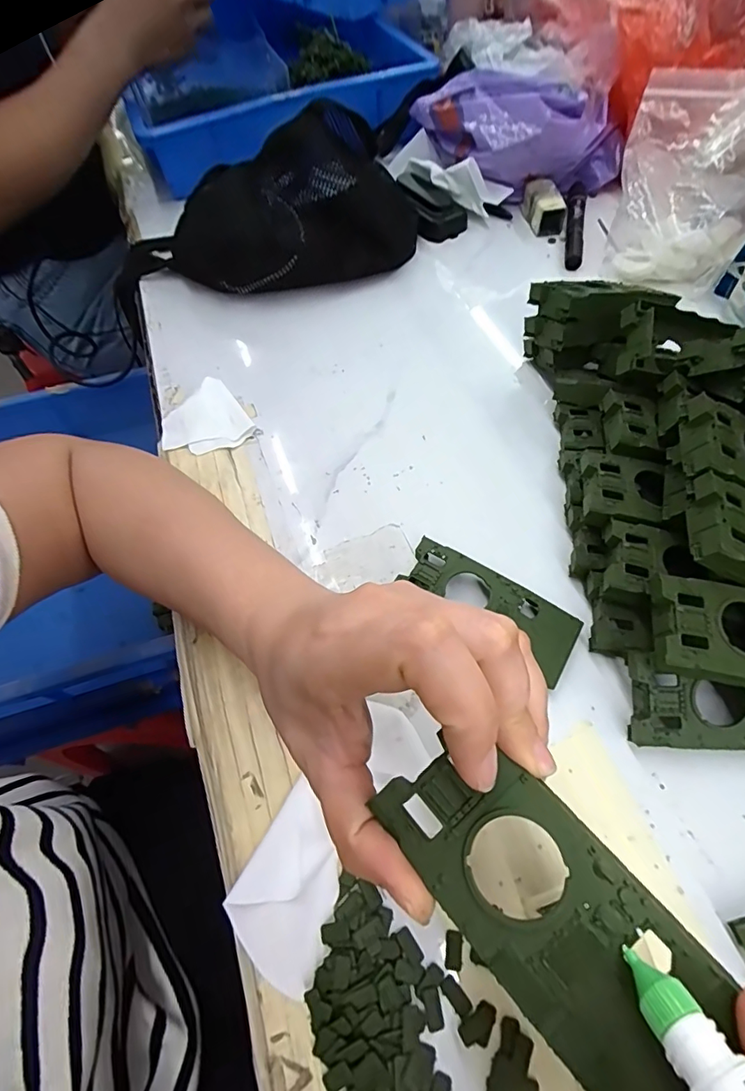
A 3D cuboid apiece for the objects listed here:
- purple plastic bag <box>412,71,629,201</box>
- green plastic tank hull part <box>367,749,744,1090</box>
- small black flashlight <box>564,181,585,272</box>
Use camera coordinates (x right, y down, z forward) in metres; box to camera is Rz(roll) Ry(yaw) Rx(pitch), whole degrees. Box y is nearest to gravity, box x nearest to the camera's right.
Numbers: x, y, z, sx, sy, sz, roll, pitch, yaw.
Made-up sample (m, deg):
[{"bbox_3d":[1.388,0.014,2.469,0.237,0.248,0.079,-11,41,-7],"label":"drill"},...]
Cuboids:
[{"bbox_3d":[0.148,-0.422,0.498,0.222,0.085,0.097,8,60,9],"label":"purple plastic bag"},{"bbox_3d":[0.049,0.101,0.134,0.047,0.004,0.099,-45,68,-1],"label":"green plastic tank hull part"},{"bbox_3d":[0.205,-0.325,0.490,0.017,0.023,0.129,10,61,10],"label":"small black flashlight"}]

